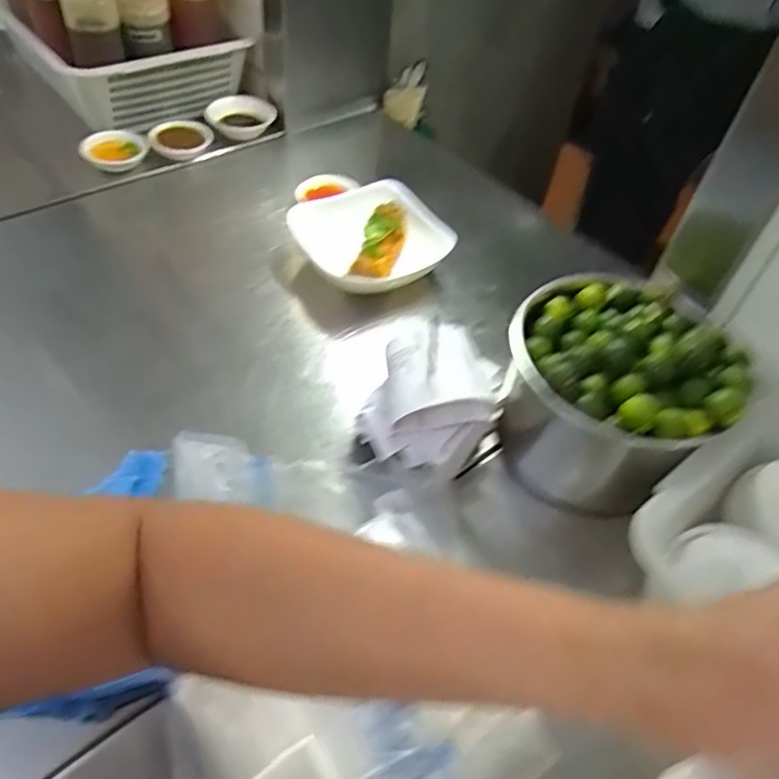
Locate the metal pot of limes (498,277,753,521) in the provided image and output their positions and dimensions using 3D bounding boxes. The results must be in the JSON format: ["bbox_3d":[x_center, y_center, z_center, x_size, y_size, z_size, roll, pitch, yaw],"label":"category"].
[{"bbox_3d":[0.175,0.006,0.512,0.165,0.143,0.141,39,56,24],"label":"metal pot of limes"}]

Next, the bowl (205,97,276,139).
[{"bbox_3d":[-0.208,-0.384,0.872,0.087,0.034,0.102,-15,53,-18],"label":"bowl"}]

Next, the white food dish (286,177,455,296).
[{"bbox_3d":[-0.018,-0.165,0.697,0.143,0.060,0.146,-22,56,-23],"label":"white food dish"}]

